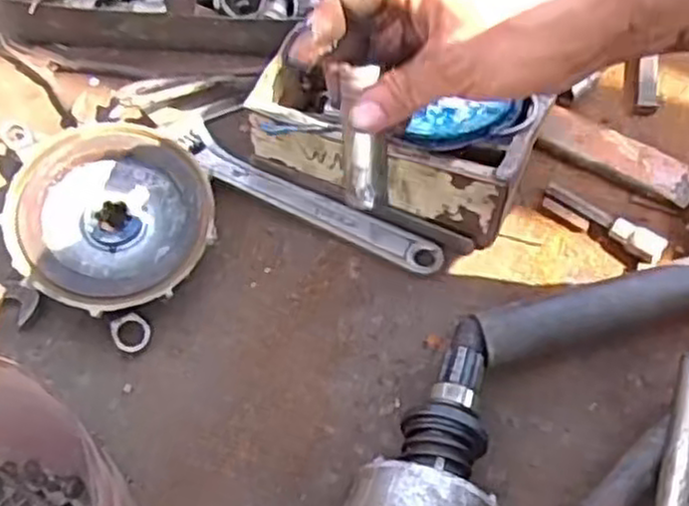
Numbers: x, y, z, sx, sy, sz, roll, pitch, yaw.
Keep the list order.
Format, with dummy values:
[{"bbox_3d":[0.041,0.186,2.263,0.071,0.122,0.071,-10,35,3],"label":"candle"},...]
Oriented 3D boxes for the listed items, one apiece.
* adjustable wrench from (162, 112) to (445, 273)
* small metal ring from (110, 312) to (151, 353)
[{"bbox_3d":[-0.035,-0.047,0.595,0.242,0.026,0.035,27,63,17],"label":"adjustable wrench"},{"bbox_3d":[-0.154,0.057,0.542,0.028,0.007,0.028,1,87,-18],"label":"small metal ring"}]

